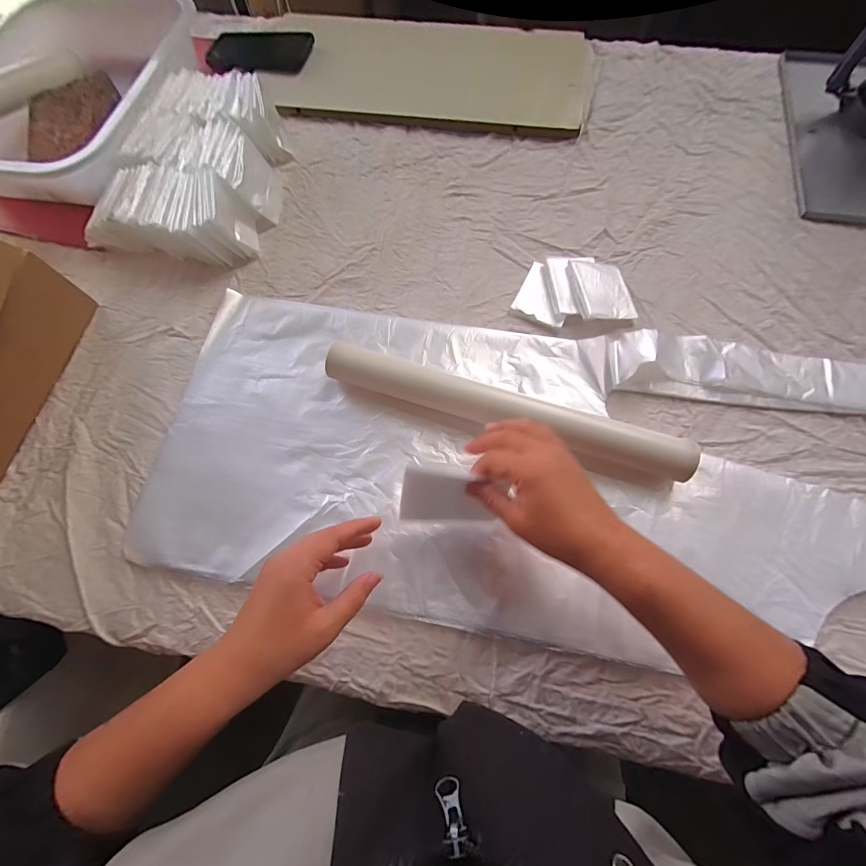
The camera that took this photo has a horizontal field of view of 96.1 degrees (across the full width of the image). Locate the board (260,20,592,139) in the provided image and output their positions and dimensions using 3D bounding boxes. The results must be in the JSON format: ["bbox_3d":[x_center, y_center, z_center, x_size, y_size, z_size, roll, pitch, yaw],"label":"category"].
[{"bbox_3d":[0.003,-0.564,0.599,0.457,0.028,0.239,6,70,5],"label":"board"}]

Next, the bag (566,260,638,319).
[{"bbox_3d":[0.194,-0.166,0.450,0.066,0.020,0.082,-8,69,0],"label":"bag"}]

